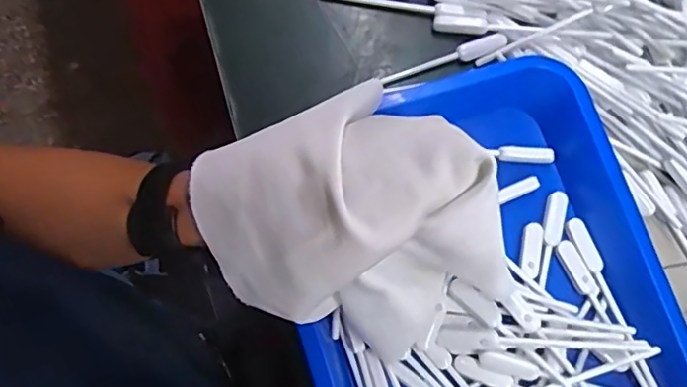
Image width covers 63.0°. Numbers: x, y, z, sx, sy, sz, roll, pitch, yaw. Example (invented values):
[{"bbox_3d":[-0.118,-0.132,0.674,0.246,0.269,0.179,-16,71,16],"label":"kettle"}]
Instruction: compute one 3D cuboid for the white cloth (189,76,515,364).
[{"bbox_3d":[0.006,0.029,0.355,0.164,0.132,0.153,-21,81,-5],"label":"white cloth"}]

